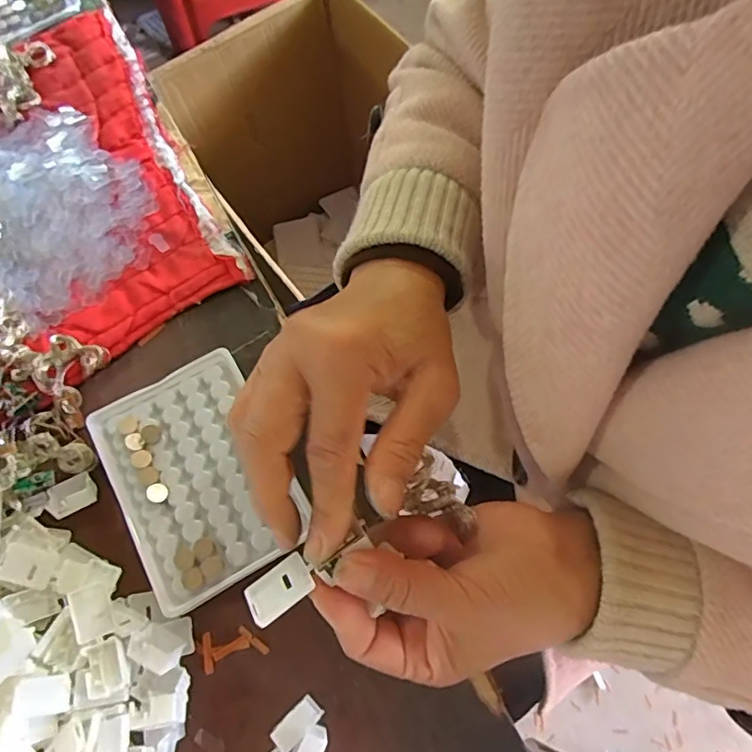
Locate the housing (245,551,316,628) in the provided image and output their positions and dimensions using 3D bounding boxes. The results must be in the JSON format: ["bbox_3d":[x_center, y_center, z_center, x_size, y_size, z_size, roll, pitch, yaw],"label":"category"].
[{"bbox_3d":[-0.039,0.087,0.224,0.028,0.004,0.020,-38,45,-10],"label":"housing"}]

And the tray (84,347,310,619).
[{"bbox_3d":[-0.105,0.057,0.319,0.095,0.010,0.128,-29,72,-8],"label":"tray"}]

